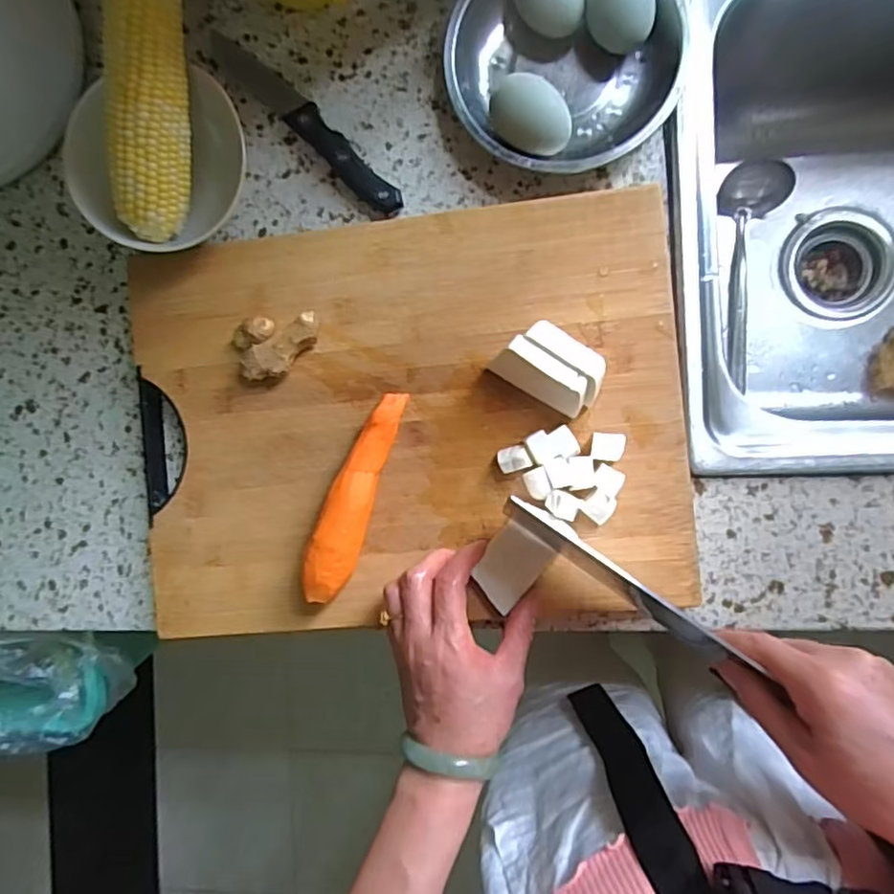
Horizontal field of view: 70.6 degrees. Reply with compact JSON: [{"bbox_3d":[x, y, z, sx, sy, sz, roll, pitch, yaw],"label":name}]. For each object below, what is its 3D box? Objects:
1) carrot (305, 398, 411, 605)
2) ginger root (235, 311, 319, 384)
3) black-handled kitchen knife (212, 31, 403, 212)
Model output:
[{"bbox_3d":[-0.065,0.034,0.444,0.032,0.038,0.150,19,92,6],"label":"carrot"},{"bbox_3d":[-0.123,-0.072,0.458,0.060,0.021,0.044,-8,89,7],"label":"ginger root"},{"bbox_3d":[-0.109,-0.249,0.484,0.200,0.016,0.026,44,94,5],"label":"black-handled kitchen knife"}]

